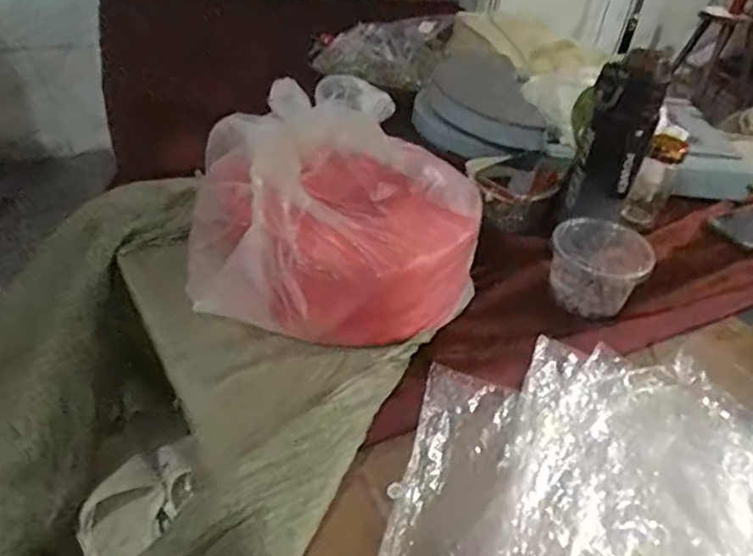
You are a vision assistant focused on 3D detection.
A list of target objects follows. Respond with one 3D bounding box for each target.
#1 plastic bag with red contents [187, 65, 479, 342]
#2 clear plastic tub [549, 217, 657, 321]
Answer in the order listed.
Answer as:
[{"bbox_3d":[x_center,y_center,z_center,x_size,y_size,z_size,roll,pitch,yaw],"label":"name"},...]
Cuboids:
[{"bbox_3d":[-0.044,-0.064,0.659,0.298,0.187,0.205,-9,41,-21],"label":"plastic bag with red contents"},{"bbox_3d":[0.262,-0.014,0.732,0.111,0.077,0.103,5,38,-4],"label":"clear plastic tub"}]

